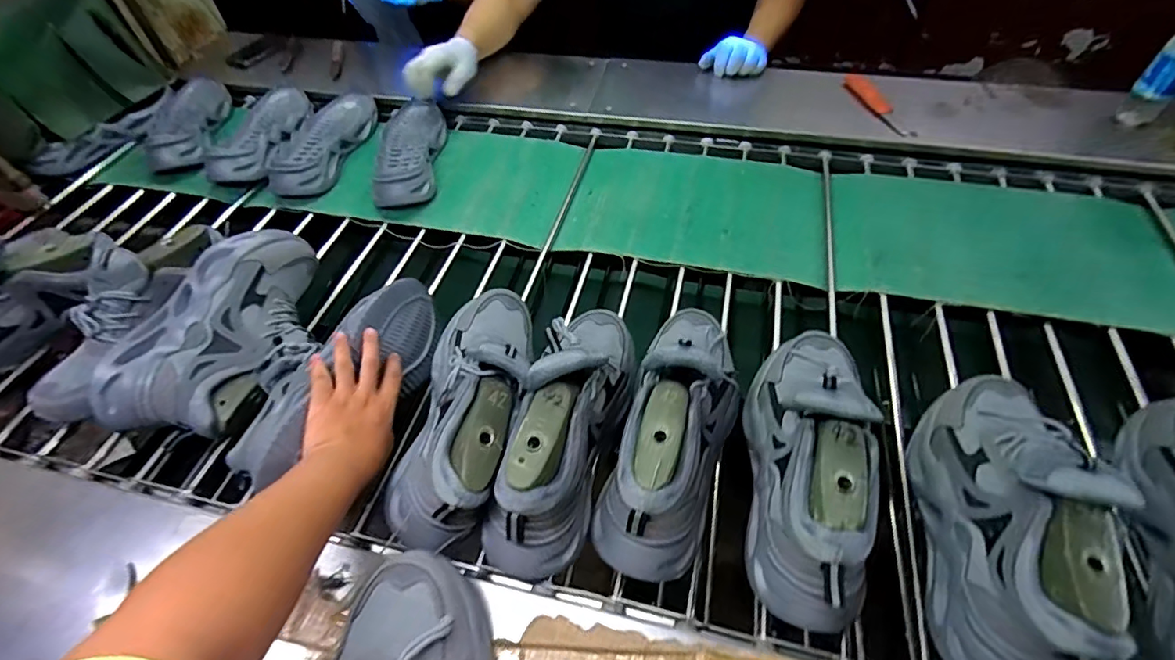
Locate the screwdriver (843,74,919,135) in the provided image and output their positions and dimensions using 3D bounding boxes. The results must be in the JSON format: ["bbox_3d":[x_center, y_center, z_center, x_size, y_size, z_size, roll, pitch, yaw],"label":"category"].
[{"bbox_3d":[0.529,-0.411,0.961,0.036,0.020,0.180,-19,64,-15],"label":"screwdriver"}]

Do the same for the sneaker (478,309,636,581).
[{"bbox_3d":[-0.018,0.078,0.532,0.095,0.145,0.304,16,56,16],"label":"sneaker"}]

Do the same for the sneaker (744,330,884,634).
[{"bbox_3d":[0.215,0.106,0.502,0.095,0.137,0.298,8,54,10],"label":"sneaker"}]

